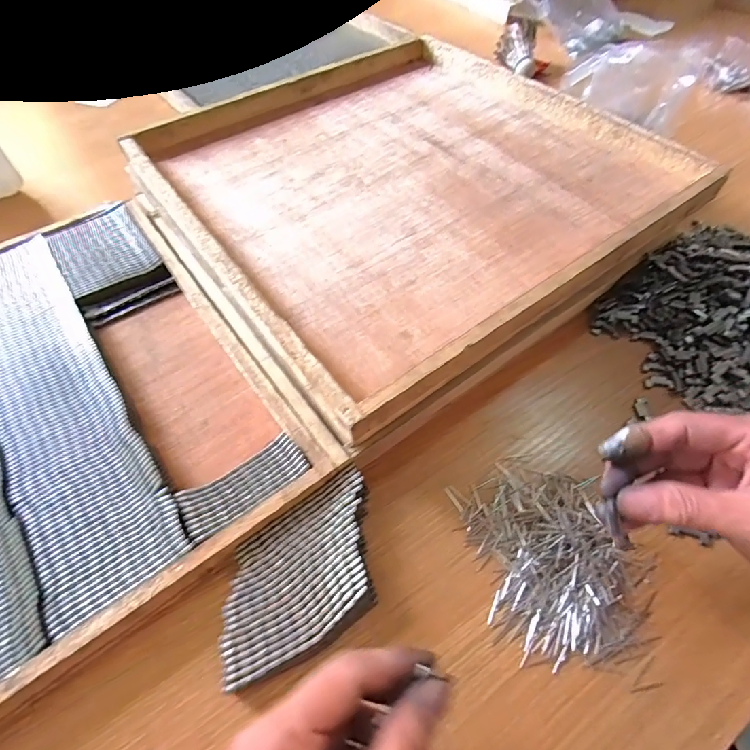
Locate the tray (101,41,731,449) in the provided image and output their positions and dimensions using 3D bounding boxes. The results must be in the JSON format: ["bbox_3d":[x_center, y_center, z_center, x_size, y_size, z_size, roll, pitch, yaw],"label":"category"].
[{"bbox_3d":[0.023,-0.190,0.390,0.391,0.027,0.396,-32,59,-19],"label":"tray"}]

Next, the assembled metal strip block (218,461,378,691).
[{"bbox_3d":[-0.041,0.120,0.257,0.117,0.020,0.073,-34,60,-20],"label":"assembled metal strip block"}]

